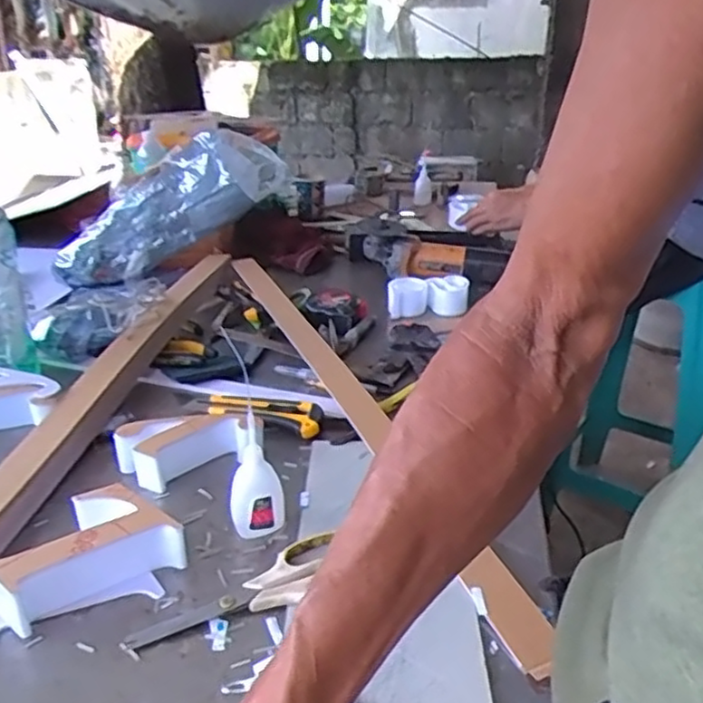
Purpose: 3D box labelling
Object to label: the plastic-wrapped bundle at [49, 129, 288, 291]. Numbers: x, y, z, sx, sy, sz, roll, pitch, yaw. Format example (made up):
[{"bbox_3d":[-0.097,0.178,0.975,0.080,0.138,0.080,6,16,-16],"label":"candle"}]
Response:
[{"bbox_3d":[-0.313,-0.241,1.172,0.397,0.137,0.127,-33,31,-4],"label":"plastic-wrapped bundle"}]

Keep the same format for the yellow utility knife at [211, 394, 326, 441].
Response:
[{"bbox_3d":[-0.097,0.065,0.759,0.135,0.016,0.046,8,27,19],"label":"yellow utility knife"}]

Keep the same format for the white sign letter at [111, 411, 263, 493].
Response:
[{"bbox_3d":[-0.163,0.091,0.680,0.122,0.042,0.065,-18,30,-31],"label":"white sign letter"}]

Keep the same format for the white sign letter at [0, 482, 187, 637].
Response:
[{"bbox_3d":[-0.213,0.157,0.533,0.149,0.049,0.091,-17,30,-29],"label":"white sign letter"}]

